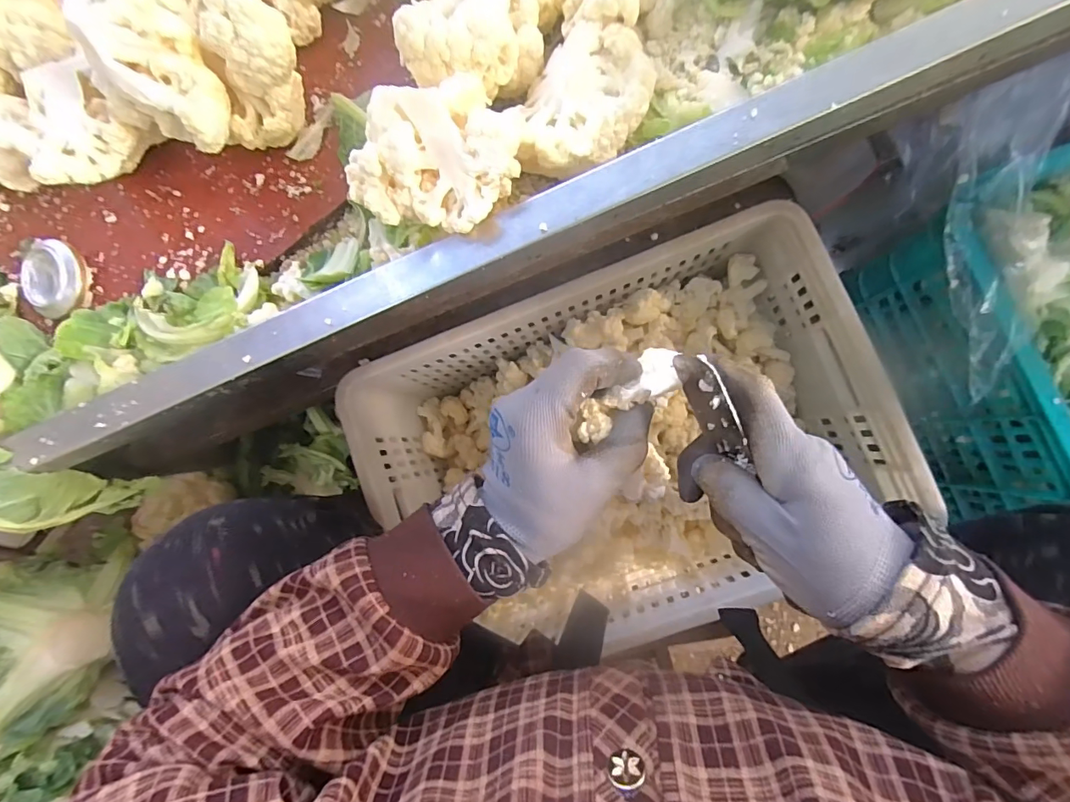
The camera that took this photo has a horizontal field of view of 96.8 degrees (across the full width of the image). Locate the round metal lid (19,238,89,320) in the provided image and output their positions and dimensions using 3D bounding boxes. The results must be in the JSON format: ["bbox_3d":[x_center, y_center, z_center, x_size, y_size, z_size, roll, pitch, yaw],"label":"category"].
[{"bbox_3d":[-0.395,-0.098,0.390,0.056,0.016,0.056,-26,97,0],"label":"round metal lid"}]

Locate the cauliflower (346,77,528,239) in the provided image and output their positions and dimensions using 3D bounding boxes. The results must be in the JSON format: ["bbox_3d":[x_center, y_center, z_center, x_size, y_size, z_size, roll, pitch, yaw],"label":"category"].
[{"bbox_3d":[-0.062,-0.152,0.299,0.090,0.056,0.100,32,90,9],"label":"cauliflower"}]

